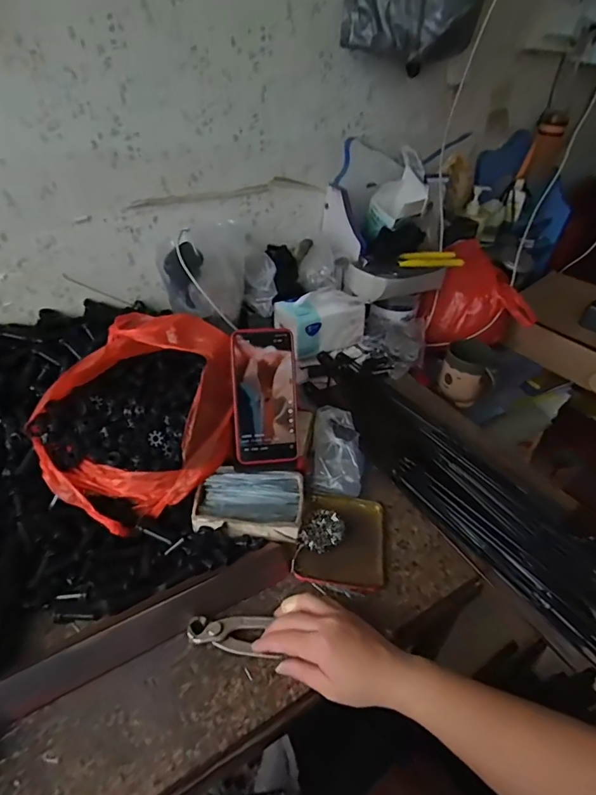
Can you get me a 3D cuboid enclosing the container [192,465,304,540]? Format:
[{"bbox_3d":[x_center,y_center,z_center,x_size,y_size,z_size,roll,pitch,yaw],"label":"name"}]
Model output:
[{"bbox_3d":[-0.057,0.124,0.549,0.125,0.026,0.092,6,40,1],"label":"container"}]

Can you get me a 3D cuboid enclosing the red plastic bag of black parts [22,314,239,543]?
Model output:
[{"bbox_3d":[-0.199,0.016,0.554,0.231,0.145,0.235,-22,47,-29],"label":"red plastic bag of black parts"}]

